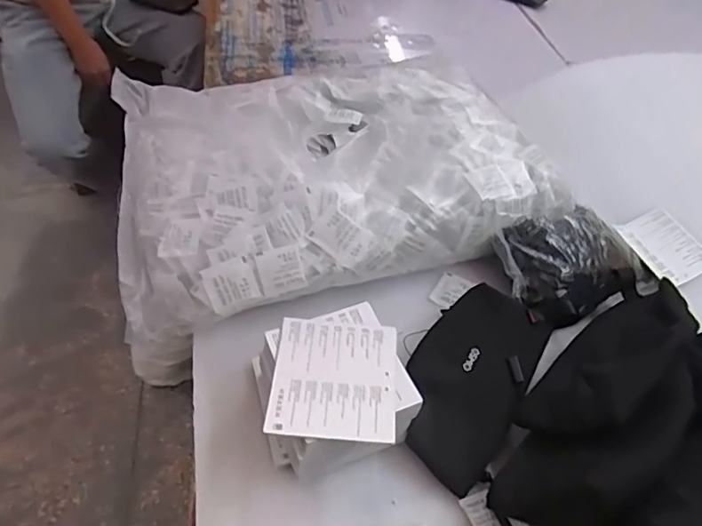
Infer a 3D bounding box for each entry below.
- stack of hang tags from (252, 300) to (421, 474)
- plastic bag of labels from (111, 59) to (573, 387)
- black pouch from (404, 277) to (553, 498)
[{"bbox_3d":[-0.015,0.105,0.439,0.108,0.071,0.113,-8,47,-13],"label":"stack of hang tags"},{"bbox_3d":[-0.053,-0.109,0.626,0.444,0.098,0.361,-15,49,-19],"label":"plastic bag of labels"},{"bbox_3d":[0.102,0.093,0.476,0.095,0.043,0.177,26,49,19],"label":"black pouch"}]

